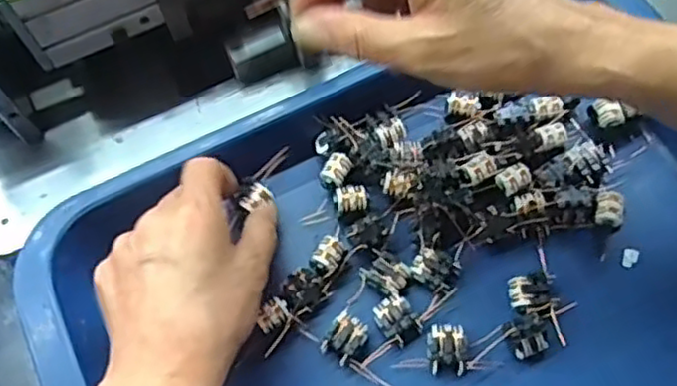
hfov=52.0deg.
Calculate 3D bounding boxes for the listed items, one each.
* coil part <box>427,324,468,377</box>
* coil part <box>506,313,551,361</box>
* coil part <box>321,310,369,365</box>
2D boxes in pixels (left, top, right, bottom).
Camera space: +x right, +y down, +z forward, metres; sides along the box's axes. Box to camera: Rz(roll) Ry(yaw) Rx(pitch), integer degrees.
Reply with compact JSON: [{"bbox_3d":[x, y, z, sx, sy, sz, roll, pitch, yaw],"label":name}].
[{"bbox_3d":[0.056,0.081,0.360,0.019,0.012,0.024,-2,67,6],"label":"coil part"},{"bbox_3d":[0.098,0.075,0.356,0.019,0.016,0.022,-23,66,-3],"label":"coil part"},{"bbox_3d":[0.004,0.077,0.366,0.020,0.013,0.024,33,74,18],"label":"coil part"}]

